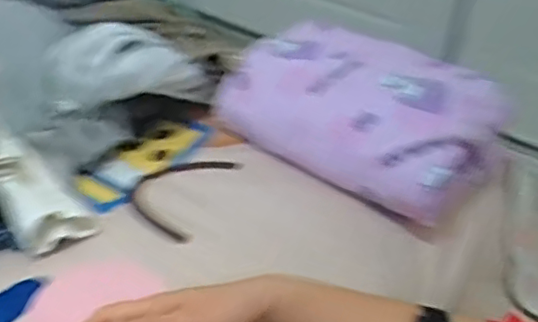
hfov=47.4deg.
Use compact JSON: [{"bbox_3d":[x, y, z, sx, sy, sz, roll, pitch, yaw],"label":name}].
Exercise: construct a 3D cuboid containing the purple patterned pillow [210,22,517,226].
[{"bbox_3d":[0.109,-0.062,0.742,0.308,0.112,0.219,24,40,26],"label":"purple patterned pillow"}]

